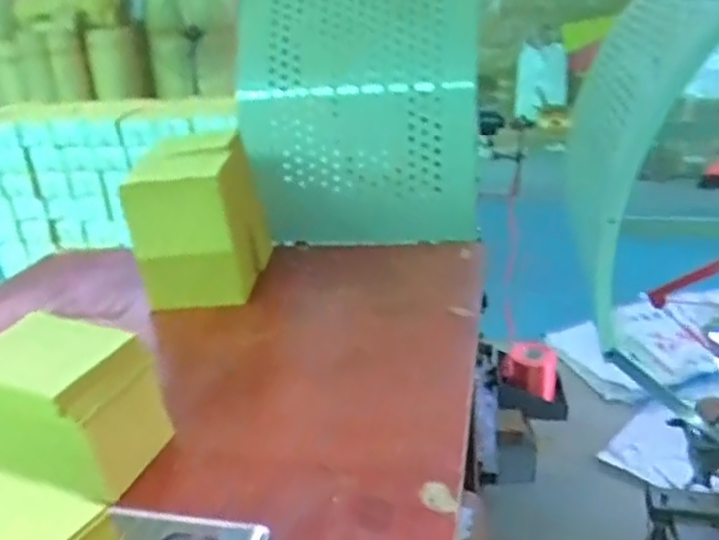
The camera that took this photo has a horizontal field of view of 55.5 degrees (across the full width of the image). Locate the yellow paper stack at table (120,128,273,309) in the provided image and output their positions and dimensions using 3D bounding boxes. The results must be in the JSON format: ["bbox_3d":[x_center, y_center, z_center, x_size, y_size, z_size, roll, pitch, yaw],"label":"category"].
[{"bbox_3d":[-0.266,-0.078,1.137,0.173,0.254,0.172,-1,23,7],"label":"yellow paper stack at table"}]

